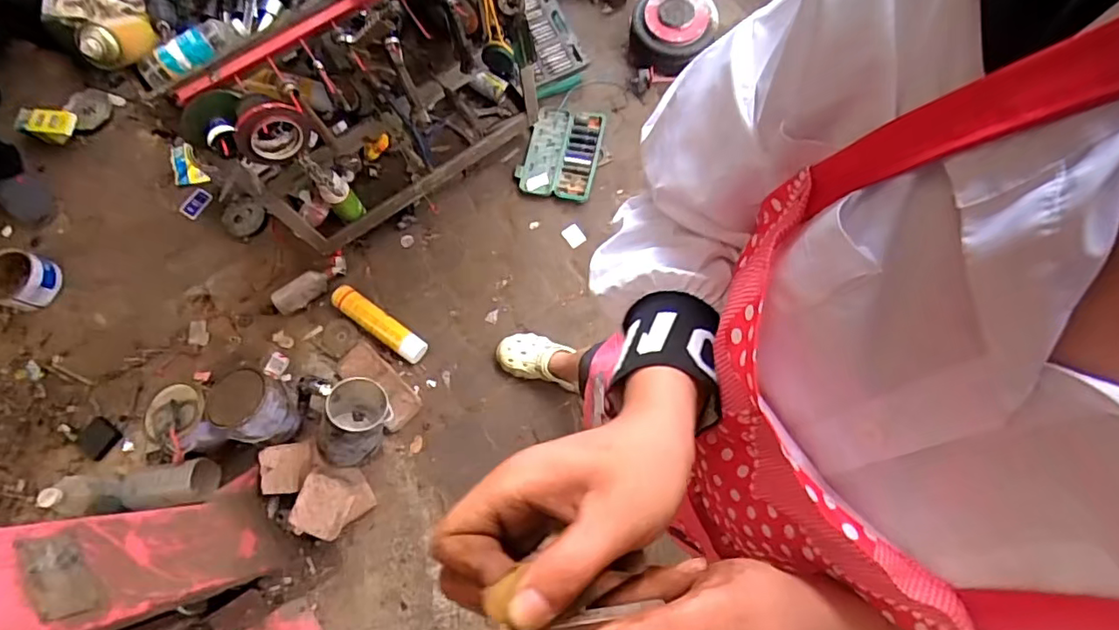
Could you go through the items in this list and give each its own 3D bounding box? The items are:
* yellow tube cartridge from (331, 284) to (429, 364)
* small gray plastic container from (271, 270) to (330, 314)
[{"bbox_3d":[-0.476,0.022,1.492,0.283,0.067,0.069,34,79,9],"label":"yellow tube cartridge"},{"bbox_3d":[-0.696,-0.065,1.521,0.159,0.073,0.065,-35,77,-7],"label":"small gray plastic container"}]

